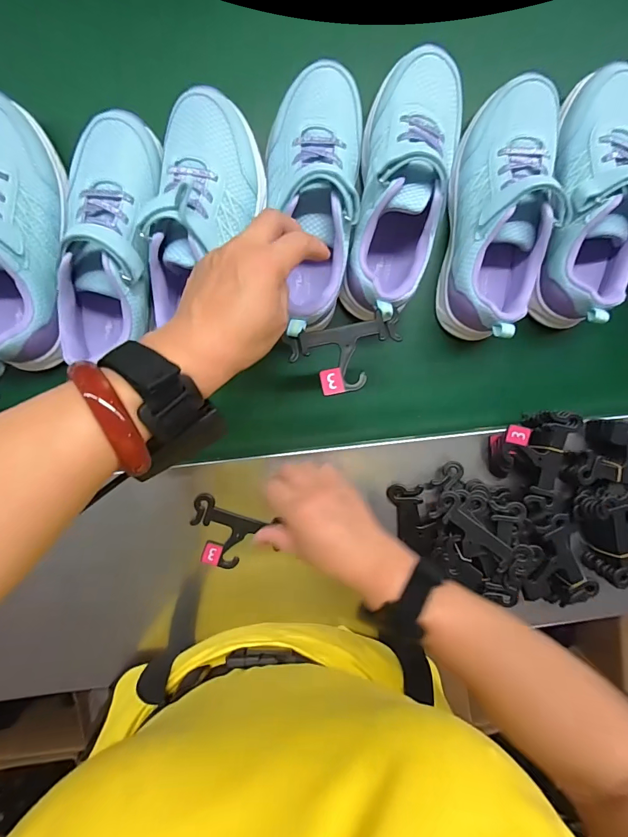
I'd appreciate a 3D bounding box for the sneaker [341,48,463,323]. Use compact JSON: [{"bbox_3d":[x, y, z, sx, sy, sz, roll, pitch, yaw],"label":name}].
[{"bbox_3d":[0.091,-0.210,0.377,0.093,0.080,0.242,9,98,-5],"label":"sneaker"}]

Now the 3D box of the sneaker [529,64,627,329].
[{"bbox_3d":[0.272,-0.213,0.392,0.081,0.076,0.237,4,98,-4],"label":"sneaker"}]

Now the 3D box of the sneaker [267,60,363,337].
[{"bbox_3d":[0.000,-0.199,0.366,0.084,0.078,0.229,2,95,-4],"label":"sneaker"}]

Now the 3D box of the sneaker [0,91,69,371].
[{"bbox_3d":[-0.279,-0.164,0.359,0.084,0.077,0.233,0,98,-4],"label":"sneaker"}]

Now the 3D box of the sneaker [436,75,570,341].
[{"bbox_3d":[0.184,-0.198,0.386,0.093,0.077,0.241,3,98,-4],"label":"sneaker"}]

